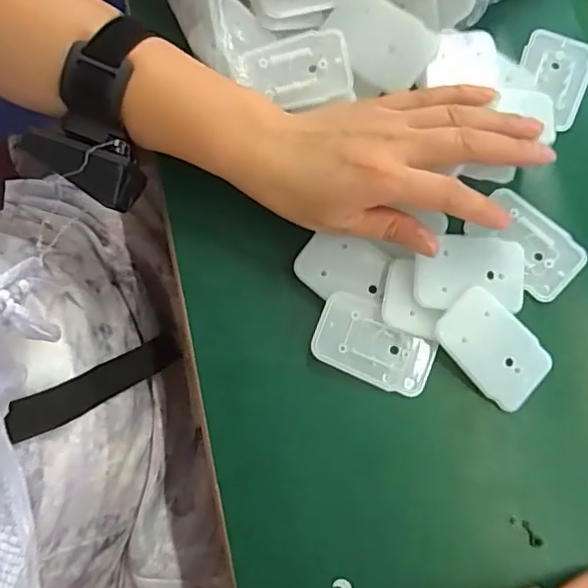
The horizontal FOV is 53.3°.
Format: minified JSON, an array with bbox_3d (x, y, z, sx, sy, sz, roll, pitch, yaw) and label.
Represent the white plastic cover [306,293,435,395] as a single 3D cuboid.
[{"bbox_3d":[0.046,0.030,0.341,0.068,0.010,0.043,22,78,6],"label":"white plastic cover"}]

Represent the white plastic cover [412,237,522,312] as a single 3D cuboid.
[{"bbox_3d":[0.103,-0.012,0.340,0.065,0.005,0.041,3,86,-10],"label":"white plastic cover"}]

